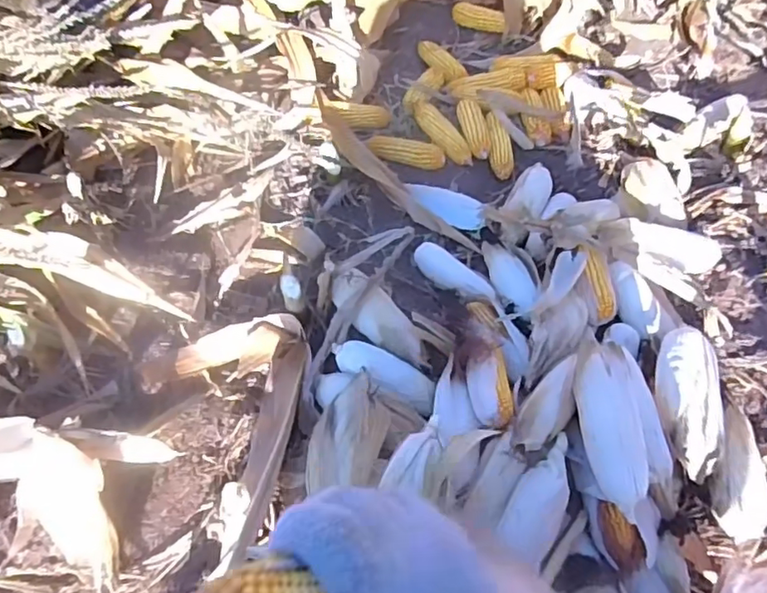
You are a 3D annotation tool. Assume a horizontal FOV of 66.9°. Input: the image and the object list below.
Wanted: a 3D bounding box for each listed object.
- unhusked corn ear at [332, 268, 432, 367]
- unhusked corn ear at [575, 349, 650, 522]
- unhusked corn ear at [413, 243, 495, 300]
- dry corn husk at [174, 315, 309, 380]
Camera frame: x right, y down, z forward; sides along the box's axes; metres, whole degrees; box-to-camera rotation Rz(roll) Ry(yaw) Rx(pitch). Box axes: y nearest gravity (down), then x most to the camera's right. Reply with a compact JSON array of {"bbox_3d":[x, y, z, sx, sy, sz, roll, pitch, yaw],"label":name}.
[{"bbox_3d":[-0.003,0.036,0.926,0.191,0.067,0.076,38,65,23],"label":"unhusked corn ear"},{"bbox_3d":[0.294,0.163,0.753,0.078,0.071,0.222,0,57,2],"label":"unhusked corn ear"},{"bbox_3d":[0.125,-0.038,1.027,0.065,0.042,0.183,-38,58,-22],"label":"unhusked corn ear"},{"bbox_3d":[-0.226,0.089,0.932,0.194,0.065,0.082,-22,59,-12],"label":"dry corn husk"}]

